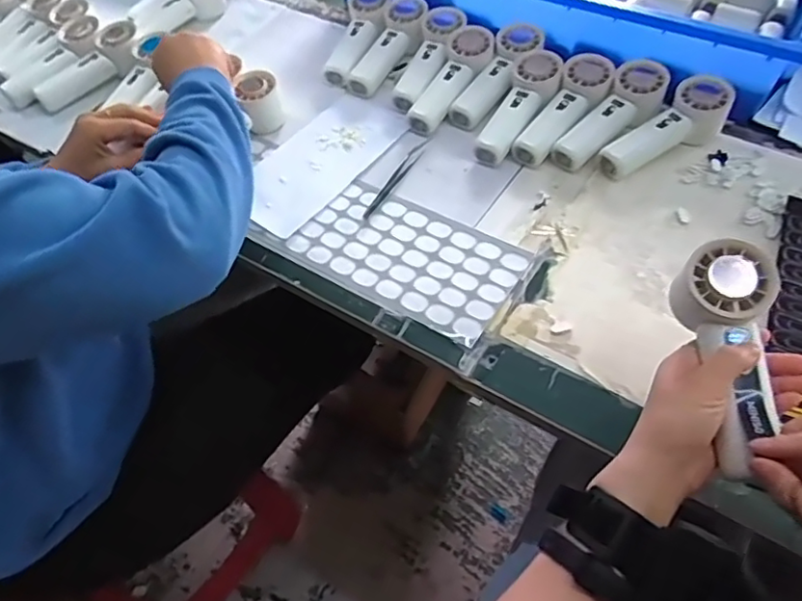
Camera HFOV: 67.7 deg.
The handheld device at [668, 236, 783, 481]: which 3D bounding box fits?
[{"bbox_3d":[0.229,0.039,0.418,0.057,0.047,0.160,3,67,6],"label":"handheld device"}]

